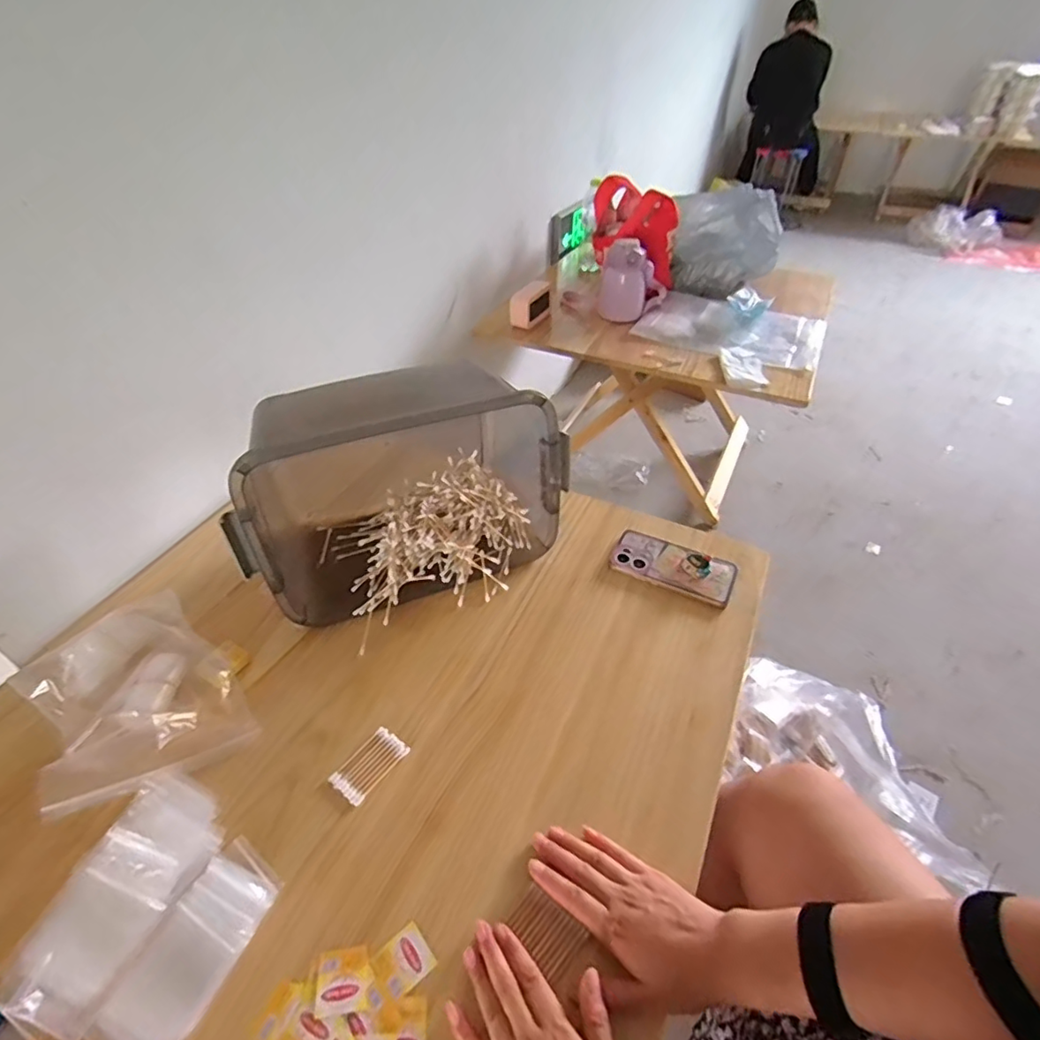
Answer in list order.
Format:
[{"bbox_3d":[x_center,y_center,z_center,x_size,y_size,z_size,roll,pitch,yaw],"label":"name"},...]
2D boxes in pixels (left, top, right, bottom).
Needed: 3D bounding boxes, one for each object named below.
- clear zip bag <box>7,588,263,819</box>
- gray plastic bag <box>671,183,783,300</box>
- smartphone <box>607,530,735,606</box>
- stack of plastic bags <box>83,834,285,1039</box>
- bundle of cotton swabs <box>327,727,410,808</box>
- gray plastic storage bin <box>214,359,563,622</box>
[{"bbox_3d":[-0.425,0.184,0.603,0.175,0.033,0.234,-31,51,-28],"label":"clear zip bag"},{"bbox_3d":[0.561,-0.741,1.501,0.286,0.244,0.148,-13,45,-13],"label":"gray plastic bag"},{"bbox_3d":[0.207,0.061,0.756,0.160,0.023,0.081,20,47,21],"label":"smartphone"},{"bbox_3d":[-0.266,0.354,0.460,0.067,0.024,0.152,16,46,17],"label":"stack of plastic bags"},{"bbox_3d":[-0.156,0.251,0.576,0.041,0.011,0.073,28,51,27],"label":"bundle of cotton swabs"},{"bbox_3d":[-0.156,-0.060,0.728,0.401,0.234,0.234,-15,45,-15],"label":"gray plastic storage bin"}]

